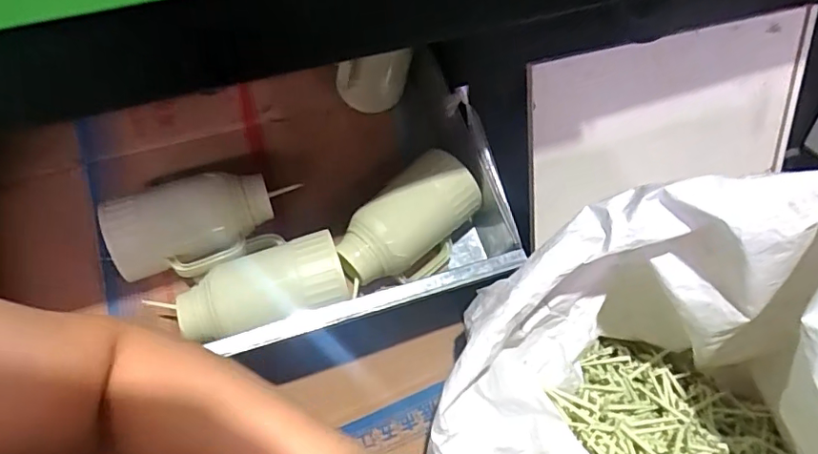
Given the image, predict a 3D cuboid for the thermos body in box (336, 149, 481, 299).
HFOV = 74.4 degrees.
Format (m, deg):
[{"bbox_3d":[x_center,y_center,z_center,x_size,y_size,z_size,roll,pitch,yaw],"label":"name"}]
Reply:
[{"bbox_3d":[0.003,0.006,0.947,0.277,0.174,0.116,-40,9,0],"label":"thermos body in box"}]

